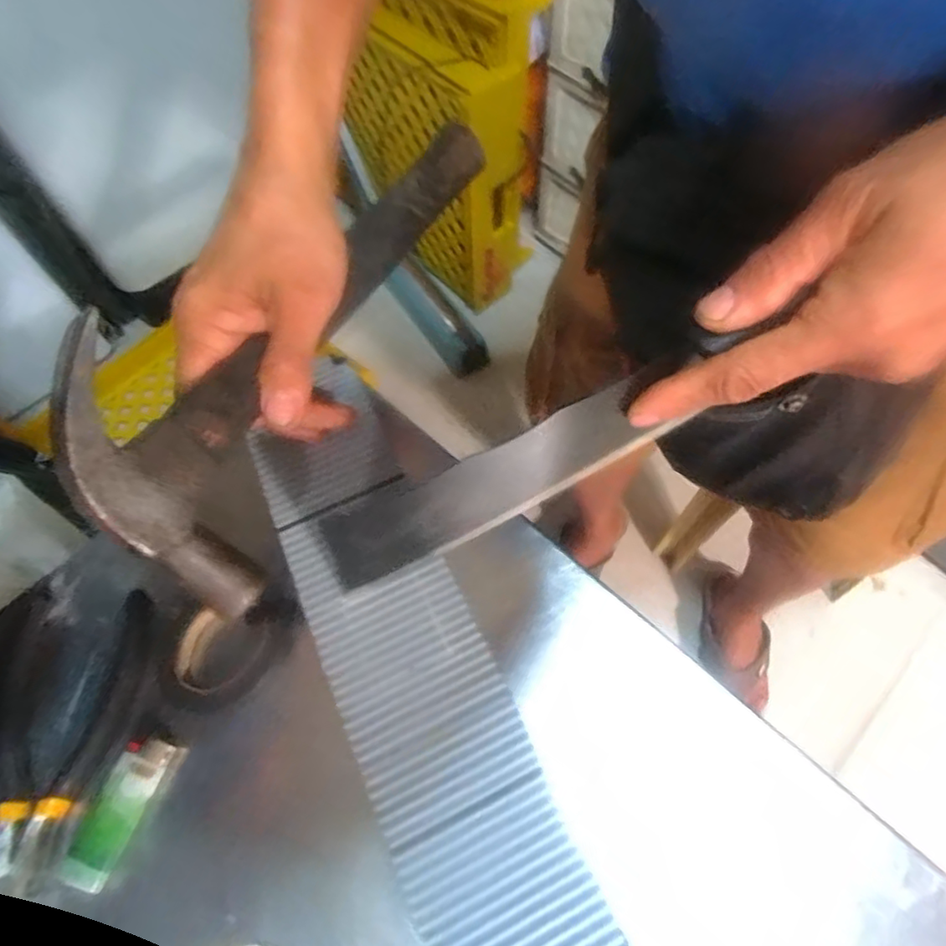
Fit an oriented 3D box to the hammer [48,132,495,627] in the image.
[{"bbox_3d":[-0.093,-0.100,0.301,0.031,0.108,0.315,-5,56,41],"label":"hammer"}]

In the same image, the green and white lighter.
[{"bbox_3d":[-0.154,0.145,0.258,0.020,0.007,0.057,15,65,11],"label":"green and white lighter"}]

